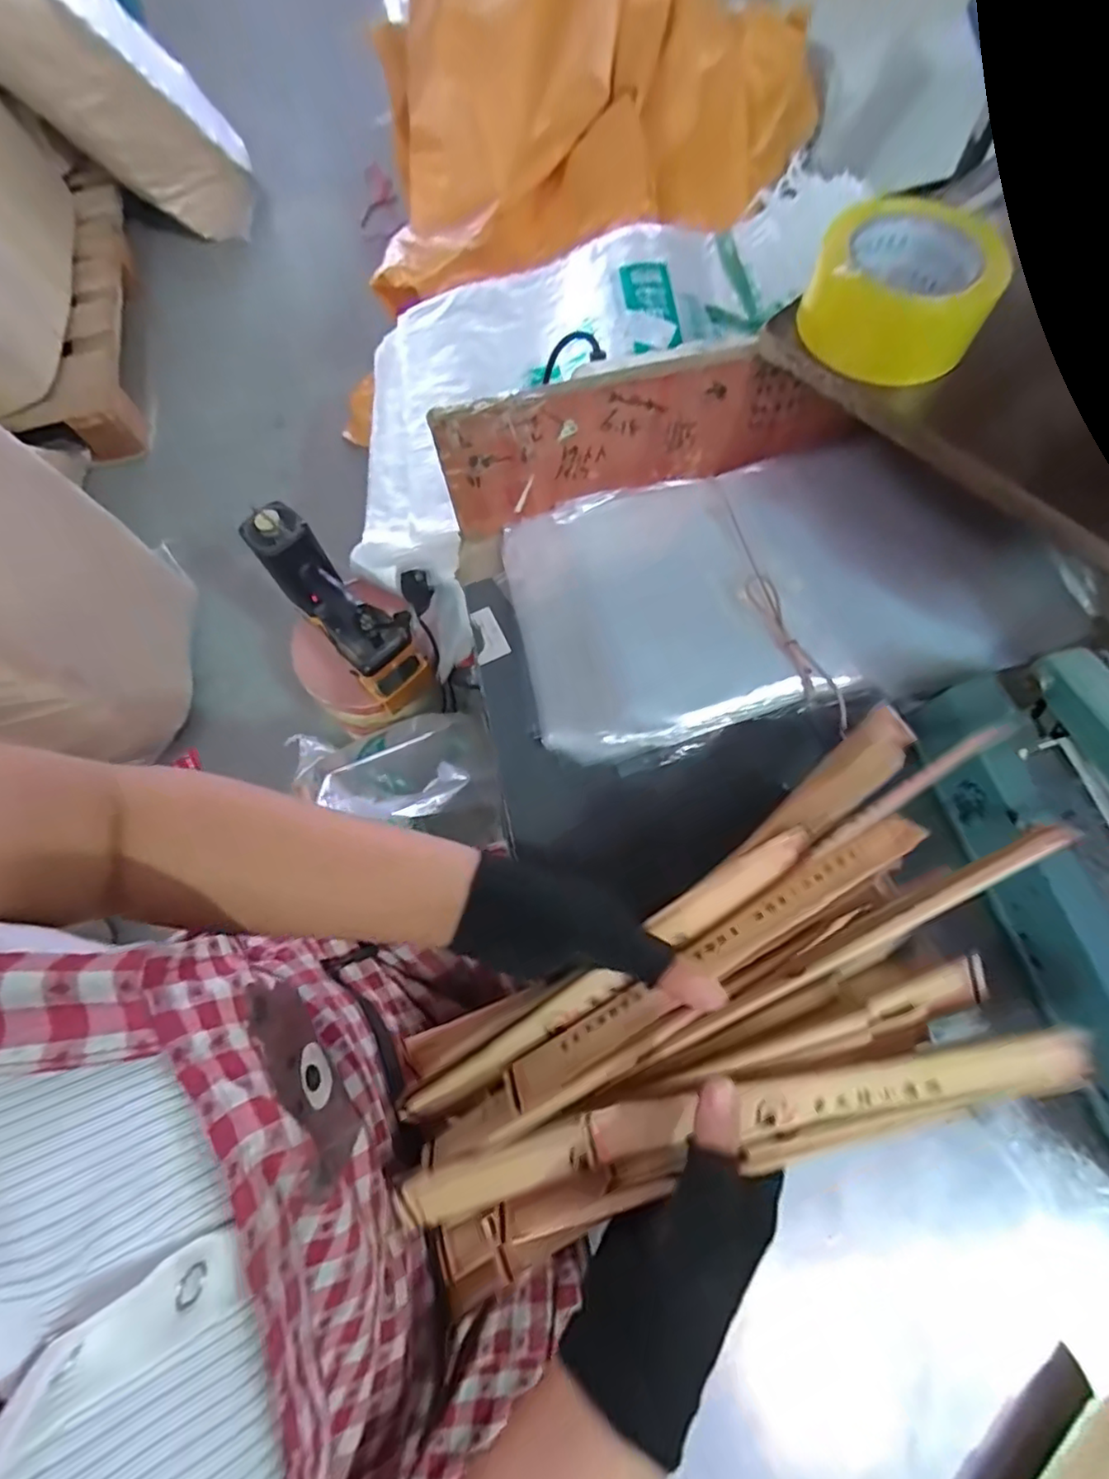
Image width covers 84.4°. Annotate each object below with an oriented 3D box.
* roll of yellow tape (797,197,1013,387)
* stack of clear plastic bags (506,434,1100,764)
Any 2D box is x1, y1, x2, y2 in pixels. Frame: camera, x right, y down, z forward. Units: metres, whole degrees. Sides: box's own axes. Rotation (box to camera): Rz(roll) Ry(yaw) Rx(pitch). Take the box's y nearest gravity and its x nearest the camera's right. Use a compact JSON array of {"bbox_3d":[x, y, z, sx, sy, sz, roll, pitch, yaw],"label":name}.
[{"bbox_3d":[0.237,-0.307,0.415,0.110,0.073,0.110,-1,68,2],"label":"roll of yellow tape"},{"bbox_3d":[0.175,-0.126,0.484,0.412,0.051,0.227,-12,68,-2],"label":"stack of clear plastic bags"}]

